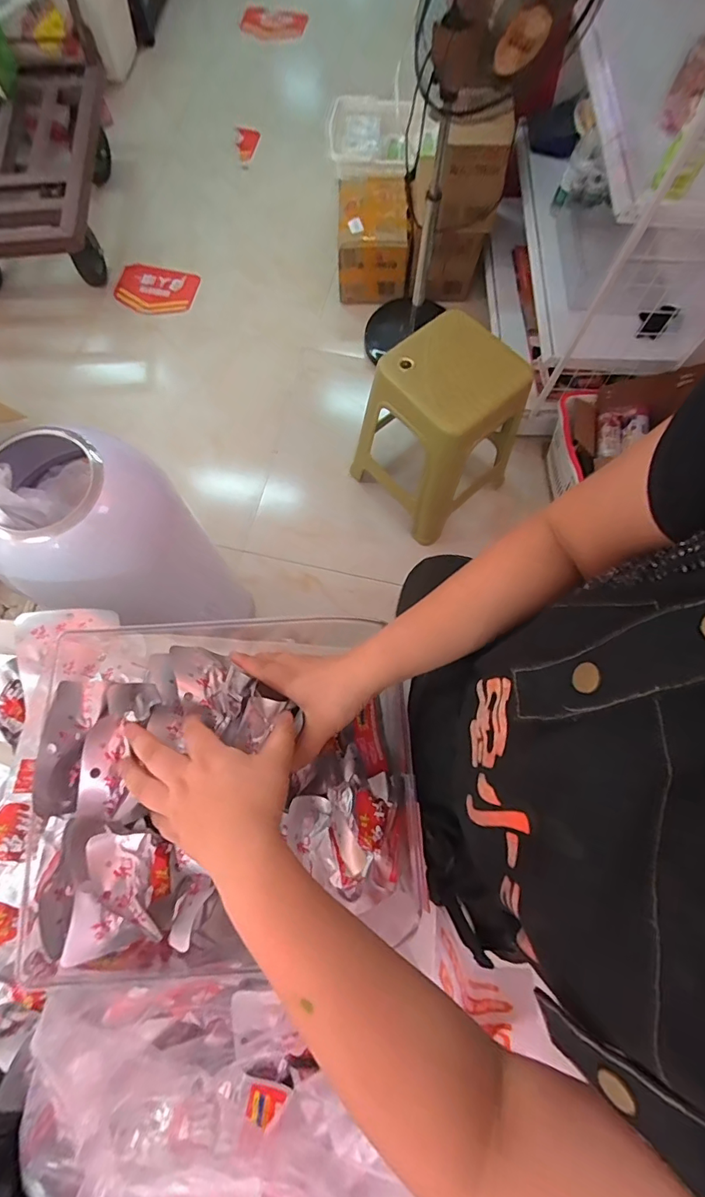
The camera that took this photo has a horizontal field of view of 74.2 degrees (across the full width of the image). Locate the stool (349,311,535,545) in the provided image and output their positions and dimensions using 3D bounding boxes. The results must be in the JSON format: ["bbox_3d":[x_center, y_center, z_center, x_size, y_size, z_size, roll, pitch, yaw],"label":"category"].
[{"bbox_3d":[0.234,-0.437,1.201,0.358,0.417,0.322,-41,79,-9],"label":"stool"}]

